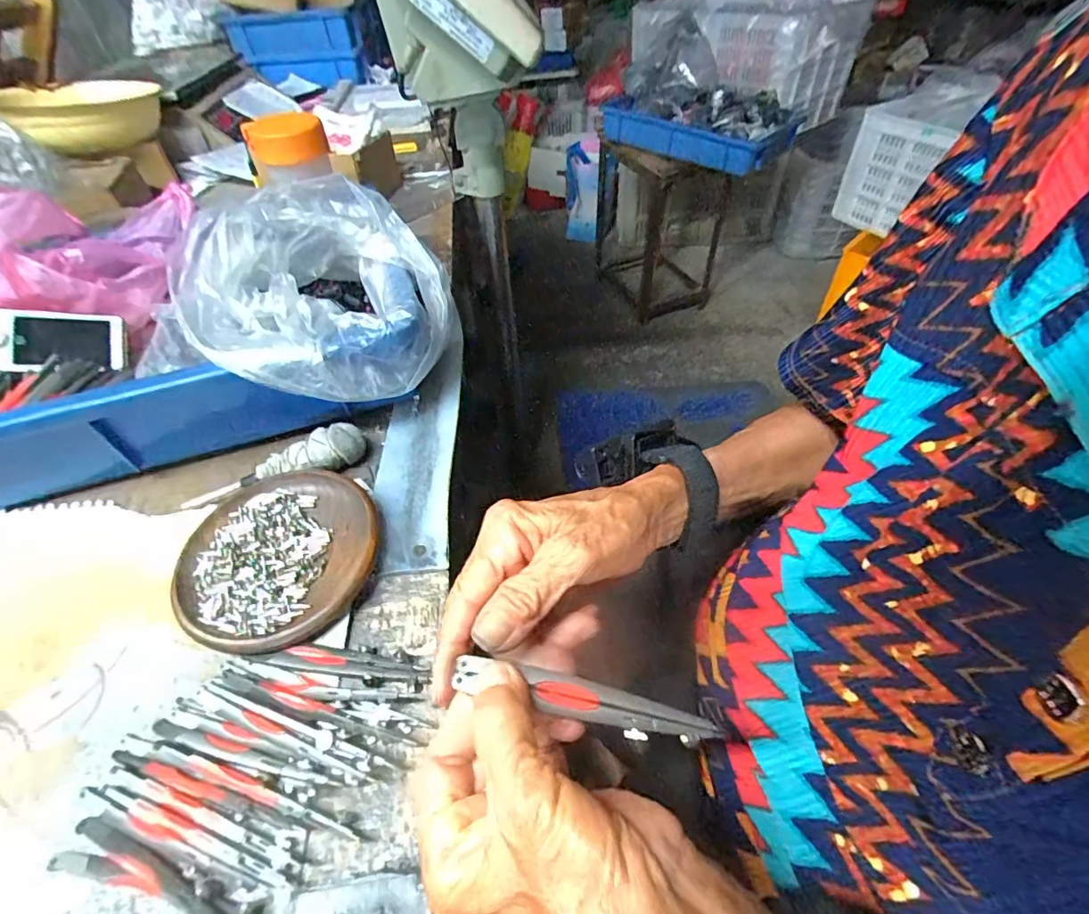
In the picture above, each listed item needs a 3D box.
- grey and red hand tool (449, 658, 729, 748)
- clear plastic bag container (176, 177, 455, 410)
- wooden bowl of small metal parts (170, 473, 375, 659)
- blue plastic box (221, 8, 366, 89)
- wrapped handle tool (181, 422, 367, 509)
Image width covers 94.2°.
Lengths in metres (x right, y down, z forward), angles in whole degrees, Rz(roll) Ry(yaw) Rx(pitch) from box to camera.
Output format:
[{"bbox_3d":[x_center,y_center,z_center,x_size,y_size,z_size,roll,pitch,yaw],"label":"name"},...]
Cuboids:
[{"bbox_3d":[0.017,0.097,0.200,0.101,0.005,0.016,13,49,3],"label":"grey and red hand tool"},{"bbox_3d":[-0.167,-0.121,0.371,0.168,0.101,0.167,-31,53,-23],"label":"clear plastic bag container"},{"bbox_3d":[-0.156,0.060,0.303,0.108,0.021,0.112,-2,48,2],"label":"wooden bowl of small metal parts"},{"bbox_3d":[-0.545,-0.901,1.125,0.268,0.127,0.074,-15,49,-10],"label":"blue plastic box"},{"bbox_3d":[-0.183,0.008,0.346,0.120,0.028,0.024,-19,49,-13],"label":"wrapped handle tool"}]

